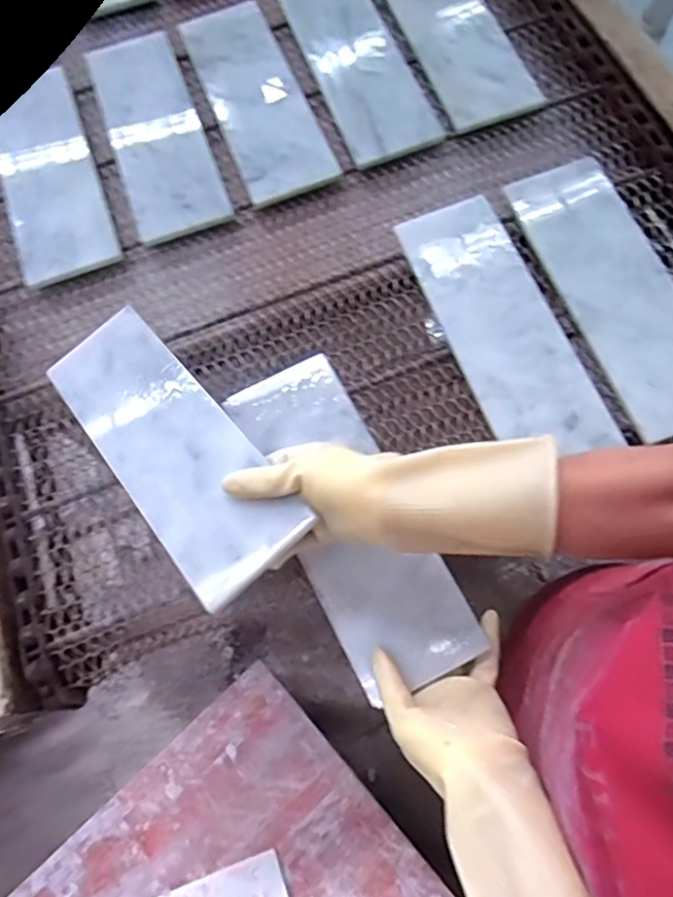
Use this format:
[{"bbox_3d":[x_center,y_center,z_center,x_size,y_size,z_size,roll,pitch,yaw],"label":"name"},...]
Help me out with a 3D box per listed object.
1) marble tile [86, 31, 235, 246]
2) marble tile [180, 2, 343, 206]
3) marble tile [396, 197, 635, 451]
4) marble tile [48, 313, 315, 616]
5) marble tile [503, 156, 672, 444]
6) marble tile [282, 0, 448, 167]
[{"bbox_3d":[-0.220,-0.386,0.737,0.110,0.013,0.332,-21,70,-2],"label":"marble tile"},{"bbox_3d":[-0.100,-0.438,0.758,0.111,0.012,0.341,-21,70,-2],"label":"marble tile"},{"bbox_3d":[0.164,-0.127,0.614,0.108,0.021,0.304,-20,70,-1],"label":"marble tile"},{"bbox_3d":[-0.147,-0.010,0.523,0.104,0.010,0.307,-42,58,-5],"label":"marble tile"},{"bbox_3d":[0.289,-0.170,0.620,0.115,0.018,0.329,-15,67,-8],"label":"marble tile"},{"bbox_3d":[0.027,-0.497,0.775,0.112,0.013,0.354,-19,70,-1],"label":"marble tile"}]

